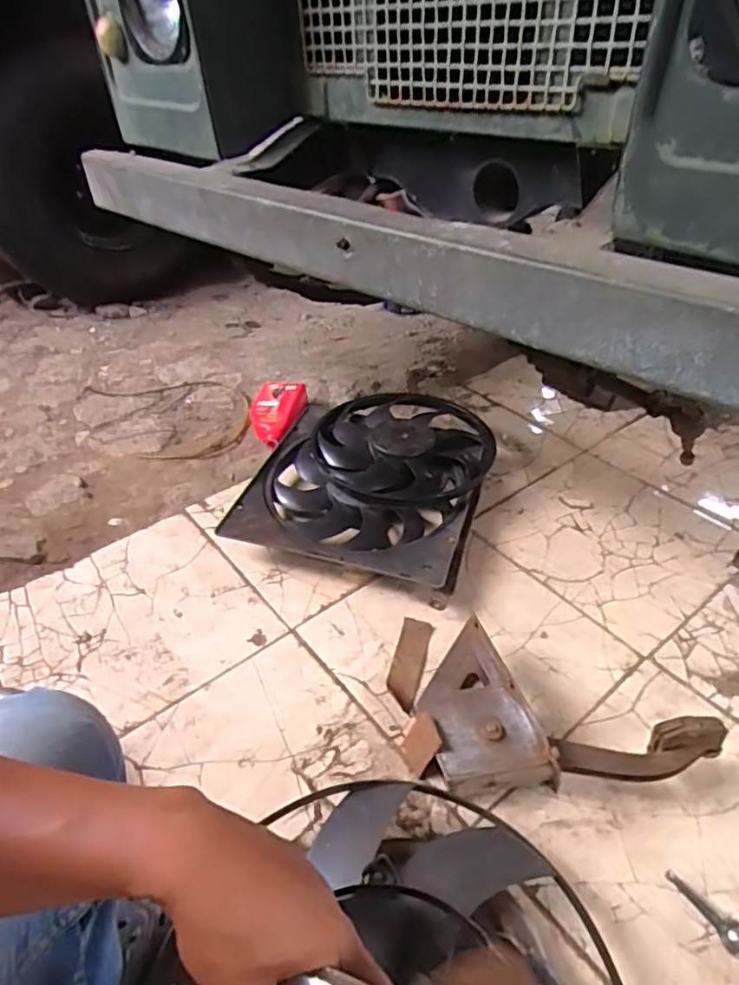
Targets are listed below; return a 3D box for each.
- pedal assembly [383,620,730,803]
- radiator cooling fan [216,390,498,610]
[{"bbox_3d":[0.241,0.284,0.868,0.422,0.093,0.280,-2,40,5],"label":"pedal assembly"},{"bbox_3d":[0.008,-0.045,1.265,0.460,0.108,0.548,8,41,17],"label":"radiator cooling fan"}]

